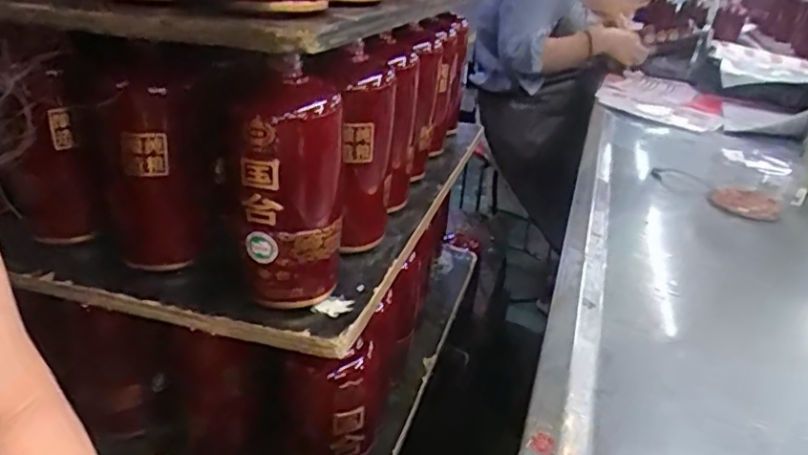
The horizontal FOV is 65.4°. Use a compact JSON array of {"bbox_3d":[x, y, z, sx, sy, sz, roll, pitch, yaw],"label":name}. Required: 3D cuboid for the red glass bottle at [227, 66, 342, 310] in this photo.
[{"bbox_3d":[-0.082,-0.022,0.450,0.068,0.160,0.055,7,25,6],"label":"red glass bottle"}]

